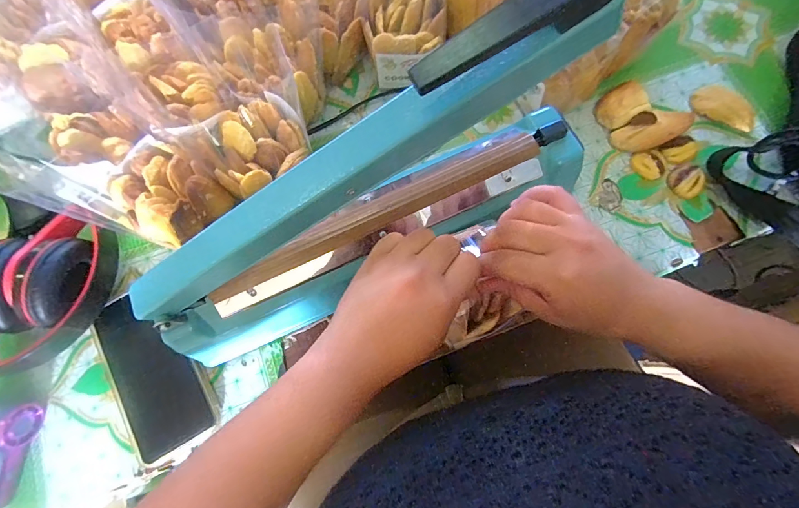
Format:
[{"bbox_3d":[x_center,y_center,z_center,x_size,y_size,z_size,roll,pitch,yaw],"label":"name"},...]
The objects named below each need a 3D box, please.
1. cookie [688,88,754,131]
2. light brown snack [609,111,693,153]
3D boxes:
[{"bbox_3d":[0.351,-0.157,0.435,0.065,0.014,0.036,26,79,6],"label":"cookie"},{"bbox_3d":[0.268,-0.132,0.427,0.079,0.014,0.037,-18,77,10],"label":"light brown snack"}]

